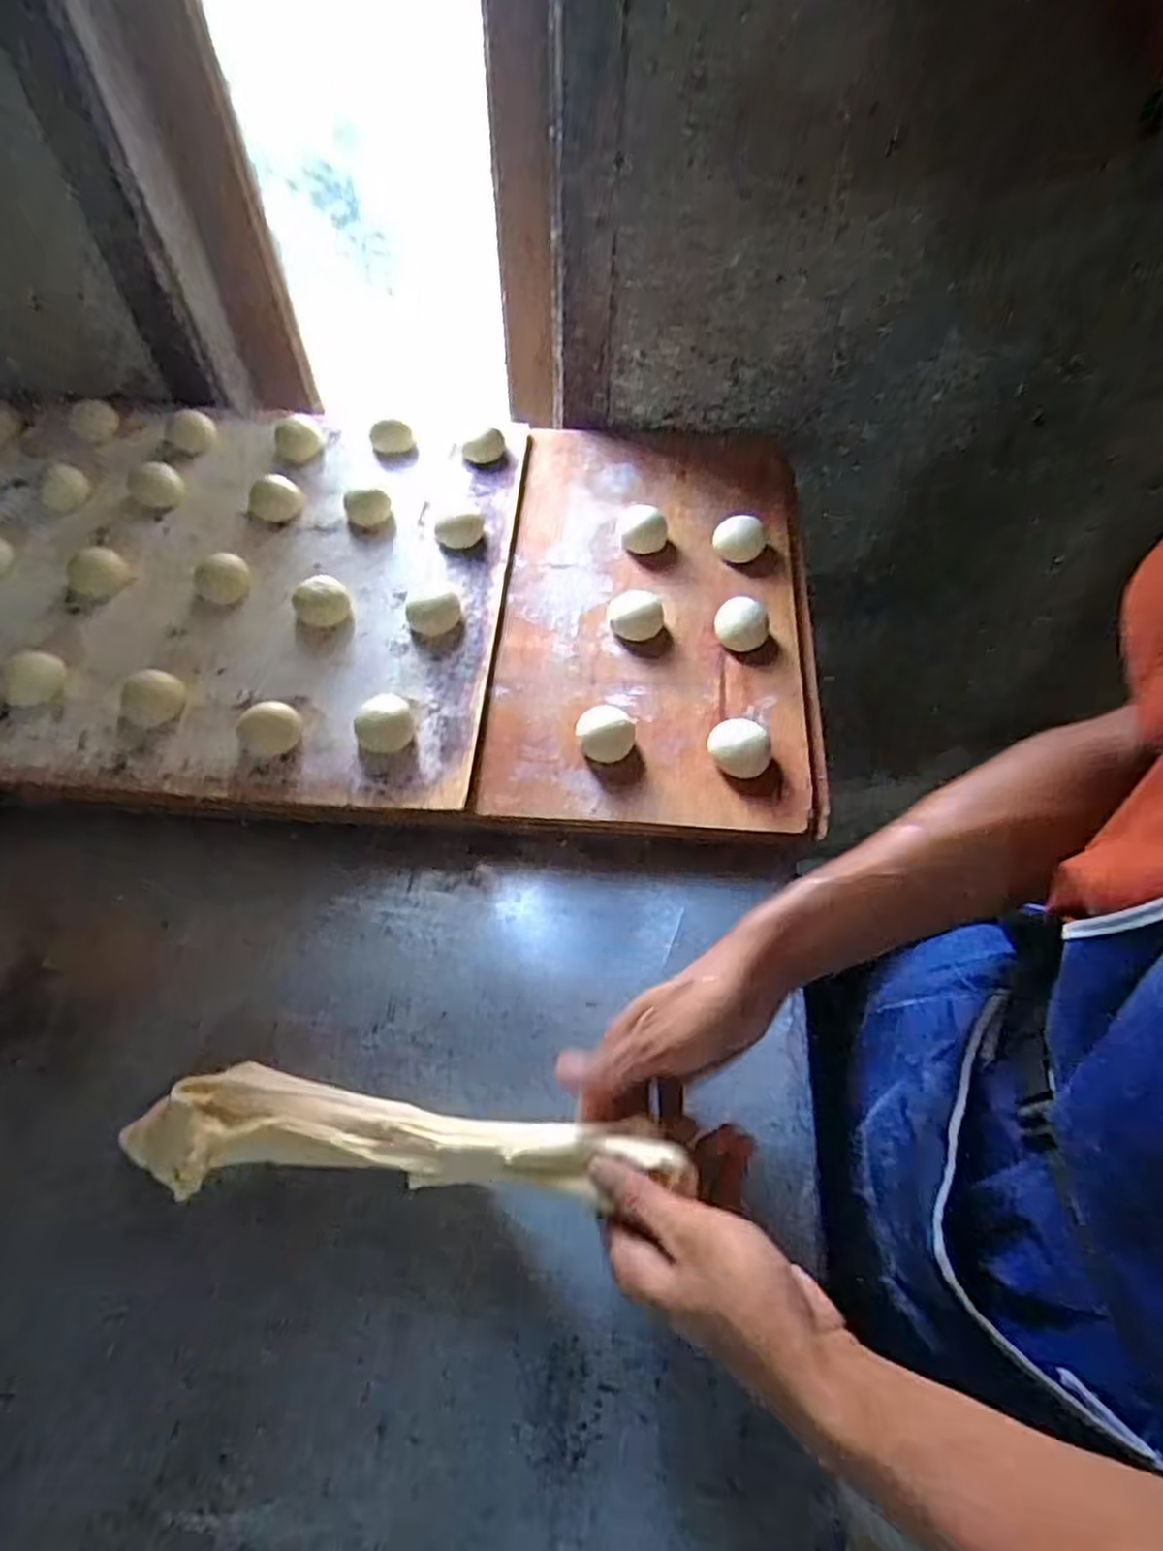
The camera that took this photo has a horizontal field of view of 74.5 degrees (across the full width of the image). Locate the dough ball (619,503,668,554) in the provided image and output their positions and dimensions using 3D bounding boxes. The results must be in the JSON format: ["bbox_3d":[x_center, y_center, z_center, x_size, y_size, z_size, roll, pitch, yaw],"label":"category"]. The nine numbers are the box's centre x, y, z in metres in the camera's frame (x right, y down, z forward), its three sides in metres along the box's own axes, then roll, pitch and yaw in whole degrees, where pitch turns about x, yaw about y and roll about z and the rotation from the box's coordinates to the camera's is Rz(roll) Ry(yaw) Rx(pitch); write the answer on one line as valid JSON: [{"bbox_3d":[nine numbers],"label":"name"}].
[{"bbox_3d":[0.053,-0.212,0.666,0.041,0.033,0.044,0,63,0],"label":"dough ball"}]

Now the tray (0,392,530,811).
[{"bbox_3d":[-0.367,-0.178,0.641,0.607,0.047,0.416,4,63,2],"label":"tray"}]

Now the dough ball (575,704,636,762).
[{"bbox_3d":[0.017,-0.029,0.553,0.041,0.024,0.039,0,63,0],"label":"dough ball"}]

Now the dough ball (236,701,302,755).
[{"bbox_3d":[-0.222,-0.033,0.547,0.041,0.021,0.033,-37,68,-17],"label":"dough ball"}]

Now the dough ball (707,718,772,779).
[{"bbox_3d":[0.113,-0.020,0.551,0.044,0.029,0.038,18,64,9],"label":"dough ball"}]

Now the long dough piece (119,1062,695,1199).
[{"bbox_3d":[-0.102,0.202,0.425,0.316,0.043,0.059,-2,62,13],"label":"long dough piece"}]

